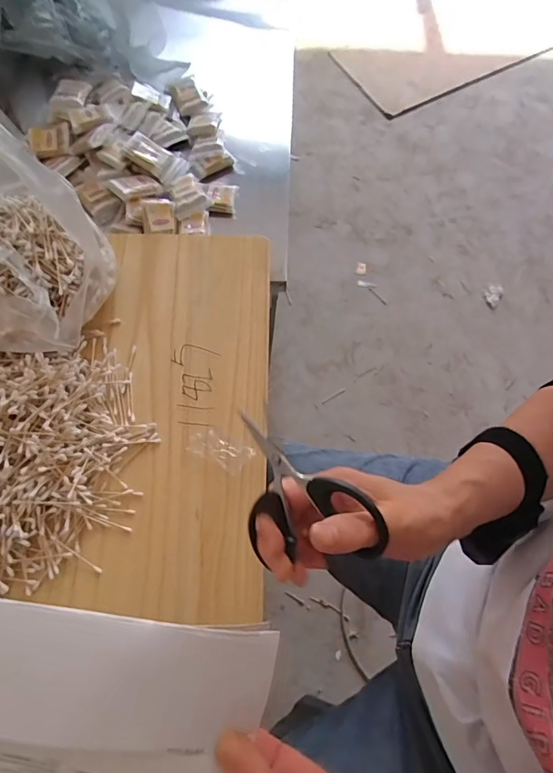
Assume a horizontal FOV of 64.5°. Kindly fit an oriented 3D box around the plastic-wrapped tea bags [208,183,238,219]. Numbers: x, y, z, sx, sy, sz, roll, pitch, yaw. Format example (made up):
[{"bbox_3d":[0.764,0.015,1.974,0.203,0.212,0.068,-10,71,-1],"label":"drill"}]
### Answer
[{"bbox_3d":[-0.094,-0.332,0.775,0.048,0.025,0.060,0,68,0],"label":"plastic-wrapped tea bags"}]

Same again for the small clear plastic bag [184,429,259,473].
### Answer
[{"bbox_3d":[-0.072,0.081,0.562,0.084,0.015,0.037,25,70,10],"label":"small clear plastic bag"}]

